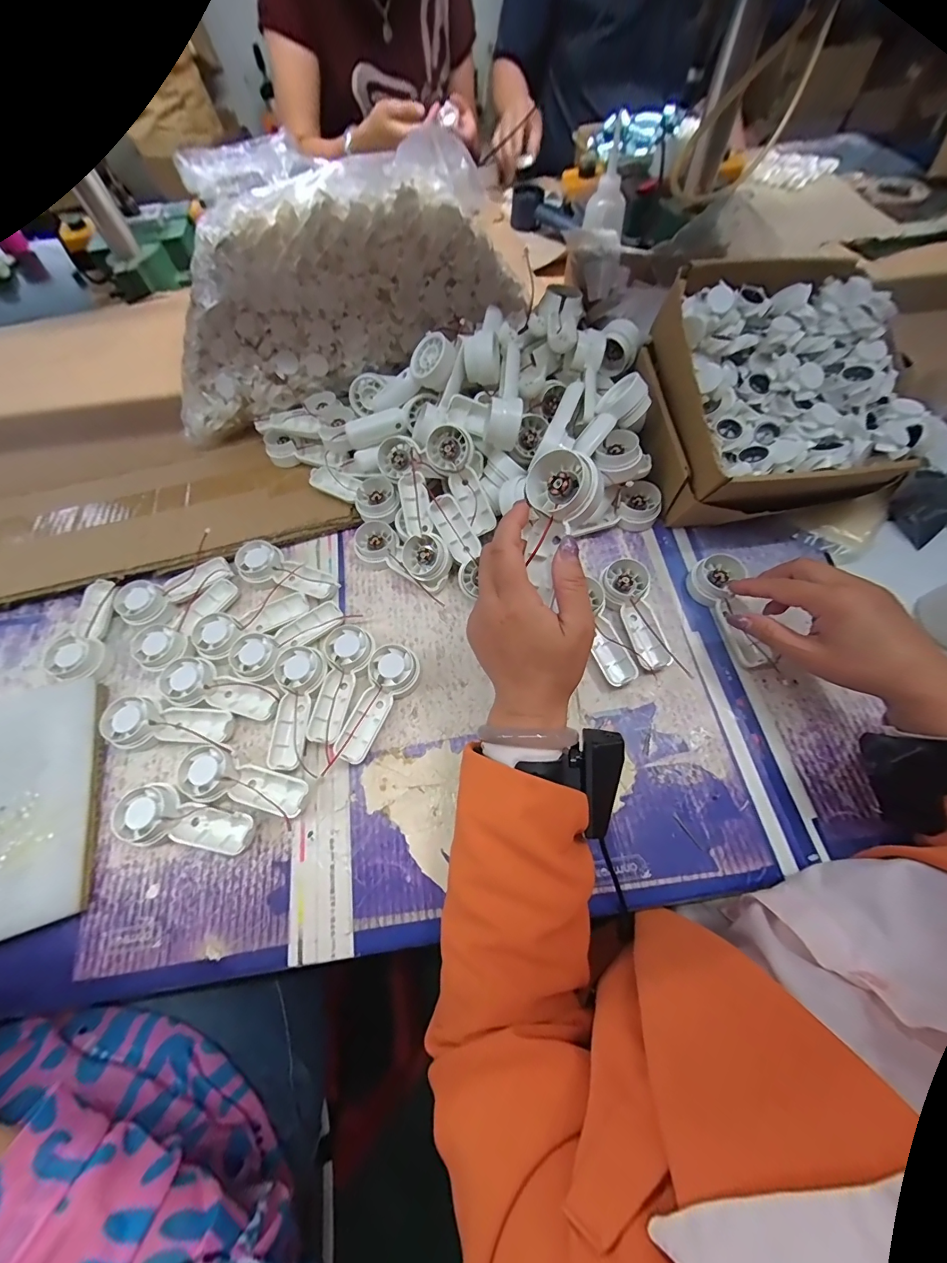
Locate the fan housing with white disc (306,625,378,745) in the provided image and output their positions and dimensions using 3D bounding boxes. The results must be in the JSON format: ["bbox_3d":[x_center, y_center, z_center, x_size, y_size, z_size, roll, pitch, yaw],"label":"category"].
[{"bbox_3d":[-0.127,0.046,0.391,0.044,0.016,0.108,17,70,9],"label":"fan housing with white disc"}]

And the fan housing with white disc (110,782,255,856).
[{"bbox_3d":[-0.235,0.154,0.347,0.107,0.025,0.044,5,65,5],"label":"fan housing with white disc"}]

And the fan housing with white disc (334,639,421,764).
[{"bbox_3d":[-0.090,0.062,0.385,0.043,0.020,0.107,29,69,15],"label":"fan housing with white disc"}]

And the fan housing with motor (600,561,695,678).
[{"bbox_3d":[0.162,-0.017,0.406,0.047,0.021,0.121,-22,66,-8],"label":"fan housing with motor"}]

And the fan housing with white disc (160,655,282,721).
[{"bbox_3d":[-0.235,0.055,0.392,0.109,0.017,0.042,15,66,9],"label":"fan housing with white disc"}]

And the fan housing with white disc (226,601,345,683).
[{"bbox_3d":[-0.183,0.006,0.418,0.110,0.018,0.044,-36,70,-25],"label":"fan housing with white disc"}]

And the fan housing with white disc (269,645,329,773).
[{"bbox_3d":[-0.167,0.067,0.385,0.043,0.016,0.109,10,65,7],"label":"fan housing with white disc"}]

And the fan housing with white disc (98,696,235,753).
[{"bbox_3d":[-0.272,0.086,0.381,0.115,0.023,0.041,5,65,5],"label":"fan housing with white disc"}]

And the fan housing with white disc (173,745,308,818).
[{"bbox_3d":[-0.196,0.130,0.358,0.104,0.024,0.039,15,66,9],"label":"fan housing with white disc"}]

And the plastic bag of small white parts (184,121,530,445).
[{"bbox_3d":[-0.181,-0.454,0.528,0.436,0.131,0.293,-17,65,-6],"label":"plastic bag of small white parts"}]

